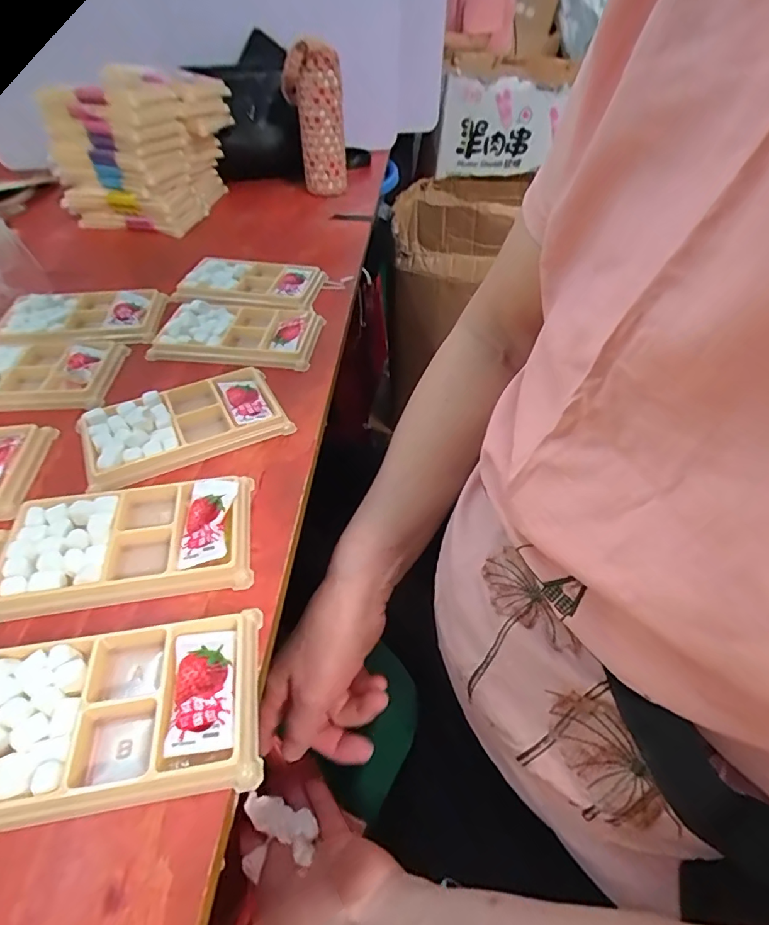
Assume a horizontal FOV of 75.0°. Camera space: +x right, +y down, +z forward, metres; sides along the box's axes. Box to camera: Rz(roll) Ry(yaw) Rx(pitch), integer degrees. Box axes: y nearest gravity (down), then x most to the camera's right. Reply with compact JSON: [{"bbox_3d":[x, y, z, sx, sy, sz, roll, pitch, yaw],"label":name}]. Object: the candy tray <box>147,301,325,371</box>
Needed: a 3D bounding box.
[{"bbox_3d":[-0.128,-0.116,0.442,0.134,0.020,0.076,4,46,4],"label":"candy tray"}]

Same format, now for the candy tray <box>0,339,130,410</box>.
[{"bbox_3d":[-0.285,-0.075,0.401,0.133,0.018,0.086,-2,46,-2],"label":"candy tray"}]

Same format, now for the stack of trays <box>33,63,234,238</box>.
[{"bbox_3d":[-0.308,-0.389,0.630,0.167,0.133,0.195,9,46,8],"label":"stack of trays"}]

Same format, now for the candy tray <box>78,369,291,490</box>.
[{"bbox_3d":[-0.143,-0.029,0.358,0.133,0.022,0.074,-21,49,-19],"label":"candy tray"}]

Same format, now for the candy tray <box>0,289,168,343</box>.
[{"bbox_3d":[-0.273,-0.131,0.450,0.131,0.017,0.073,-7,46,-7],"label":"candy tray"}]

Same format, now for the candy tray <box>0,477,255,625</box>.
[{"bbox_3d":[-0.146,0.044,0.289,0.132,0.016,0.076,-7,46,-7],"label":"candy tray"}]

